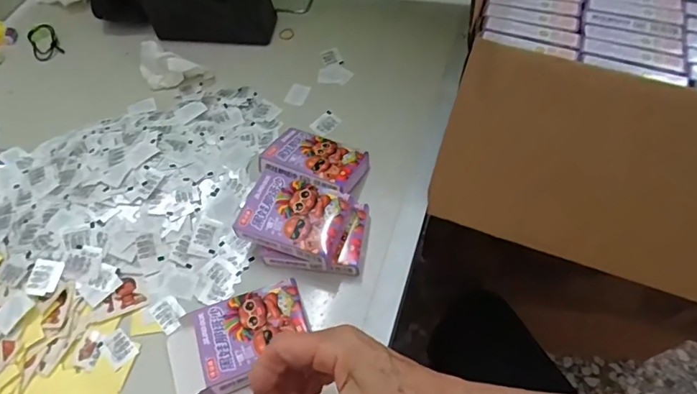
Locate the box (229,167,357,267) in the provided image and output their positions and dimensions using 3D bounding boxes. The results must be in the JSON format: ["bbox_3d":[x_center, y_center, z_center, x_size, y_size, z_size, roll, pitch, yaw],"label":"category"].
[{"bbox_3d":[-0.047,0.017,0.425,0.092,0.022,0.072,19,64,13],"label":"box"}]

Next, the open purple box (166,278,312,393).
[{"bbox_3d":[-0.092,0.121,0.391,0.119,0.024,0.071,-17,59,-8],"label":"open purple box"}]

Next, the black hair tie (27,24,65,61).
[{"bbox_3d":[-0.399,-0.205,0.614,0.034,0.013,0.068,-29,61,-14],"label":"black hair tie"}]

